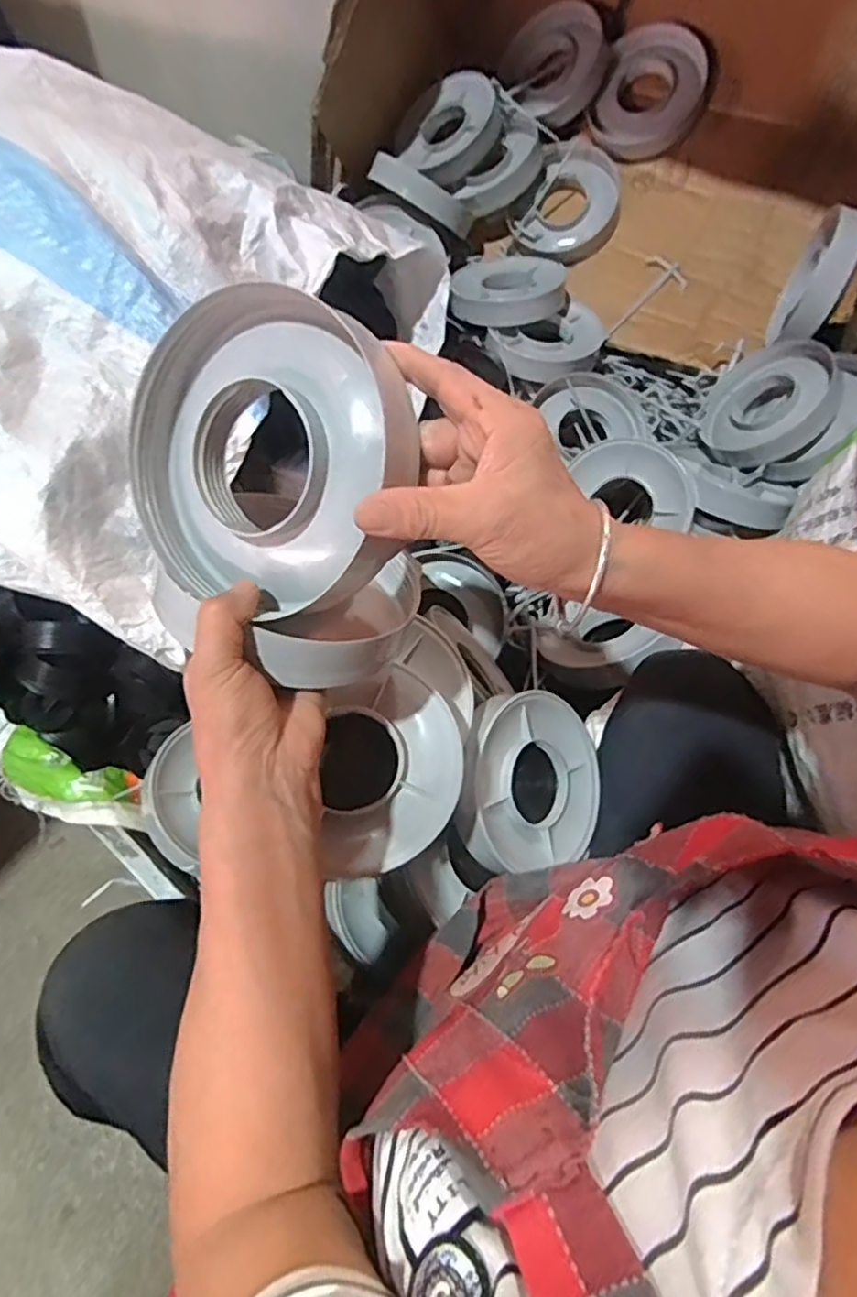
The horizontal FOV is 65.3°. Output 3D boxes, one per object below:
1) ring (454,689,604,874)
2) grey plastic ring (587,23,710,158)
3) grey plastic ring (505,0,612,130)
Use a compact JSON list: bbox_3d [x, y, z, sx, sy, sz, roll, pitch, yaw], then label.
[{"bbox_3d":[0.084,0.123,0.578,0.160,0.045,0.168,-4,85,-40],"label":"ring"},{"bbox_3d":[0.305,-0.764,0.925,0.139,0.156,0.026,30,24,9],"label":"grey plastic ring"},{"bbox_3d":[0.181,-0.834,0.951,0.136,0.037,0.152,-38,80,21],"label":"grey plastic ring"}]

